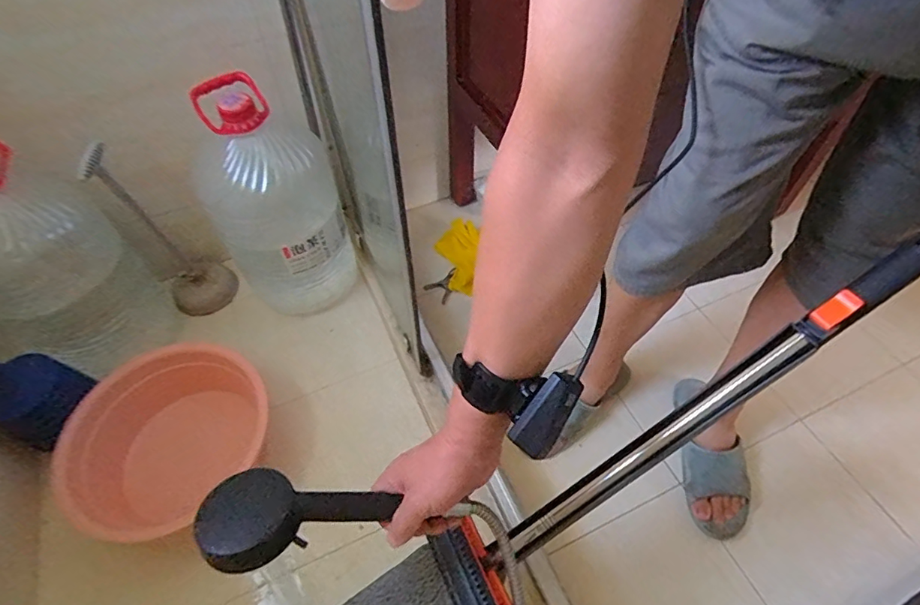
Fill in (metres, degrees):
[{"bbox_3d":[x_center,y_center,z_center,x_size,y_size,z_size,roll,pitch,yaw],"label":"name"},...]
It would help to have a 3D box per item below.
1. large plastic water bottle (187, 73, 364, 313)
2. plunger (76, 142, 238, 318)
[{"bbox_3d":[-0.353,-0.176,0.964,0.251,0.441,0.201,-7,53,-8],"label":"large plastic water bottle"},{"bbox_3d":[-0.582,-0.134,0.981,0.144,0.372,0.135,37,59,23],"label":"plunger"}]

